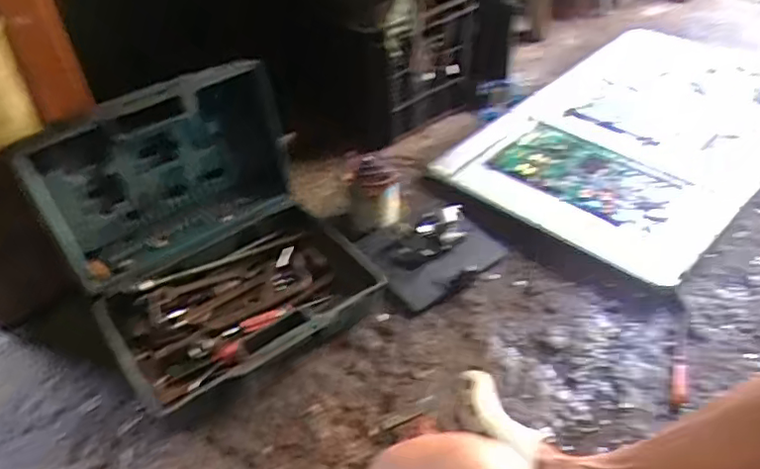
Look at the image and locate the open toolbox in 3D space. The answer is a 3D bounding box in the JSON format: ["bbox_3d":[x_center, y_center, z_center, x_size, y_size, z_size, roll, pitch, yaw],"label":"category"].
[{"bbox_3d":[-0.263,0.003,0.976,0.418,0.360,0.374,-32,48,-26],"label":"open toolbox"}]

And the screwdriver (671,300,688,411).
[{"bbox_3d":[0.491,0.193,0.958,0.023,0.015,0.216,14,45,20],"label":"screwdriver"}]

